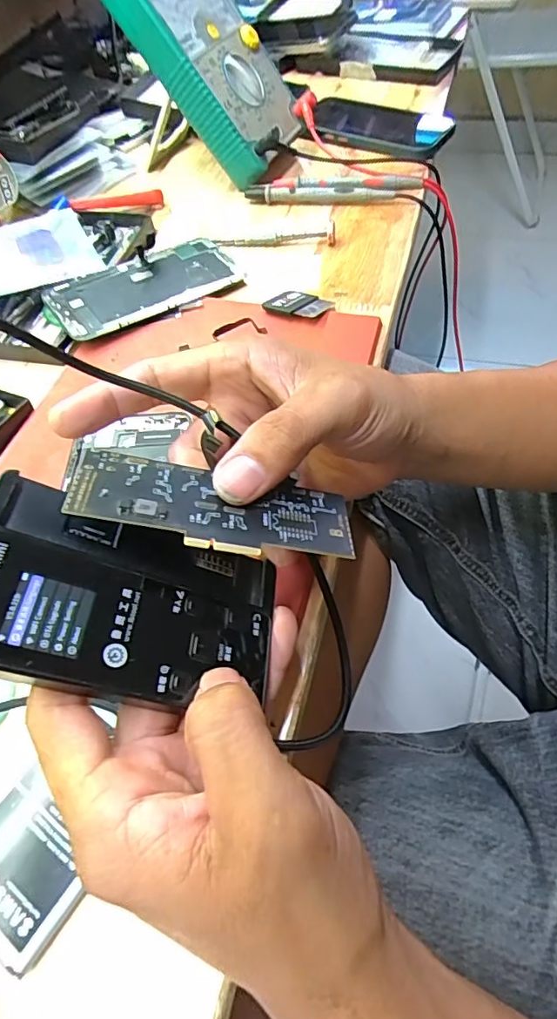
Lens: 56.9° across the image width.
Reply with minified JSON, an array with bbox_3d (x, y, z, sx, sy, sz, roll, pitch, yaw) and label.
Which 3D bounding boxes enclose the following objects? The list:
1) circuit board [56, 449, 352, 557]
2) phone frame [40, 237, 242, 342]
[{"bbox_3d":[-0.022,-0.001,0.183,0.099,0.004,0.037,10,42,-12],"label":"circuit board"},{"bbox_3d":[-0.096,-0.164,0.372,0.134,0.008,0.064,-33,60,-16],"label":"phone frame"}]

